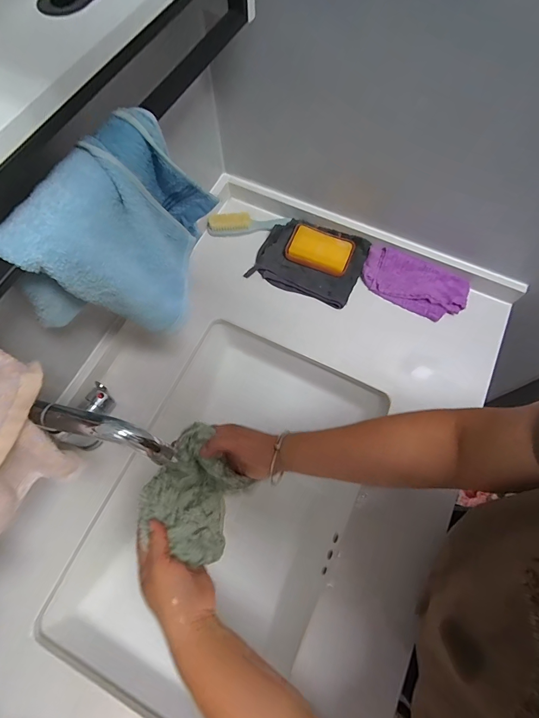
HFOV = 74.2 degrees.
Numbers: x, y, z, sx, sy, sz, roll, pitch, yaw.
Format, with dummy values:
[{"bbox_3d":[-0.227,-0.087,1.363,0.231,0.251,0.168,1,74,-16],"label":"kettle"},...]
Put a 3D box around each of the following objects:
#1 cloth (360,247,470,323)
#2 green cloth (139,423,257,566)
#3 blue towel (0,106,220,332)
[{"bbox_3d":[0.255,-0.133,0.637,0.181,0.029,0.087,25,71,10],"label":"cloth"},{"bbox_3d":[-0.089,0.162,0.453,0.114,0.079,0.134,24,72,7],"label":"green cloth"},{"bbox_3d":[-0.141,-0.111,0.363,0.094,0.159,0.203,30,71,11],"label":"blue towel"}]

